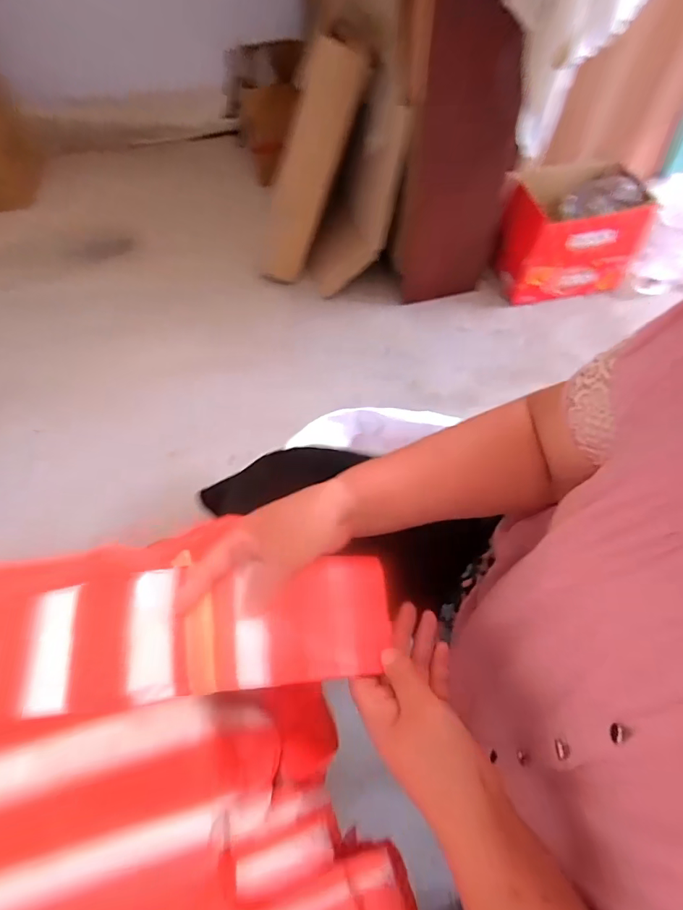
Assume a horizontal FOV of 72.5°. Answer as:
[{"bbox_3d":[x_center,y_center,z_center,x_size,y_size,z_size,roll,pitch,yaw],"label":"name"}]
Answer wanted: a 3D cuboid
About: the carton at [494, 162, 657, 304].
[{"bbox_3d":[0.641,-0.619,1.331,0.352,0.252,0.241,-14,58,-6],"label":"carton"}]

